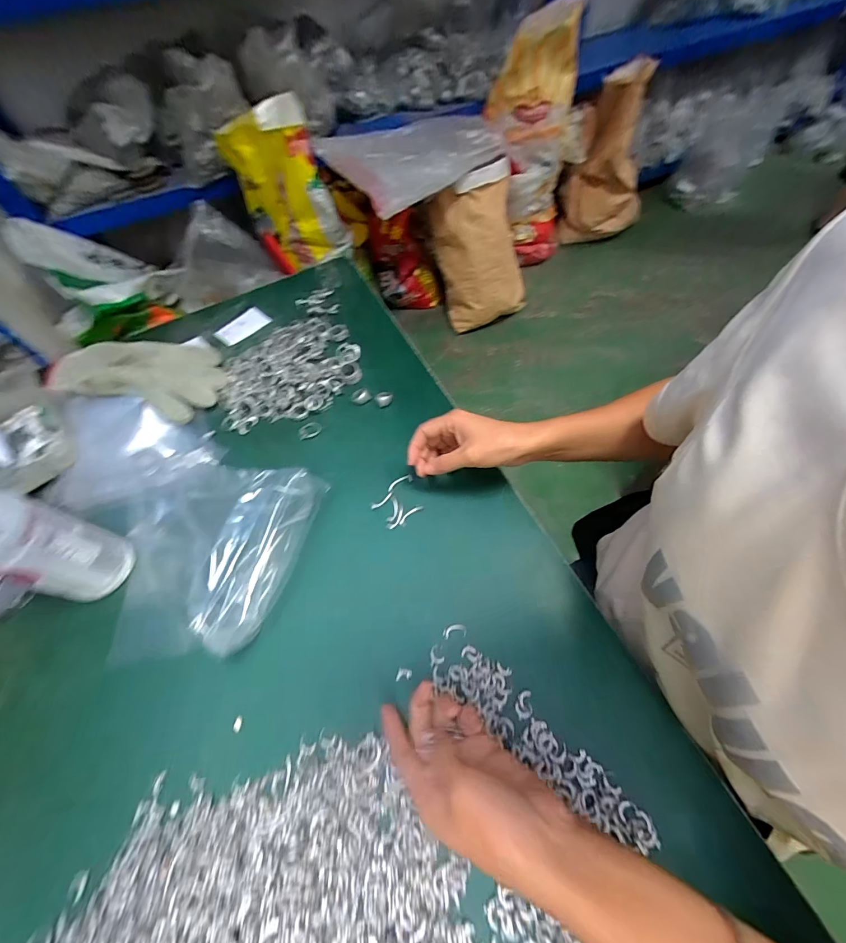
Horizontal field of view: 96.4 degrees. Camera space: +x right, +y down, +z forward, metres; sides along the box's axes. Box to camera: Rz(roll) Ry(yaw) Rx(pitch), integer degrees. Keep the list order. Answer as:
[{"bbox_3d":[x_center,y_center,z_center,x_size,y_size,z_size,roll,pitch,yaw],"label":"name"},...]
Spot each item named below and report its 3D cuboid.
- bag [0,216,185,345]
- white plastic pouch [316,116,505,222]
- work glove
[{"bbox_3d":[-1.023,-0.631,1.227,0.366,0.292,0.345,-23,60,-9],"label":"bag"},{"bbox_3d":[-0.004,-1.136,1.354,0.658,0.118,0.424,-37,63,-16],"label":"white plastic pouch"},{"bbox_3d":[-0.371,-0.138,0.509,0.181,0.034,0.128,17,51,-15],"label":"work glove"}]

